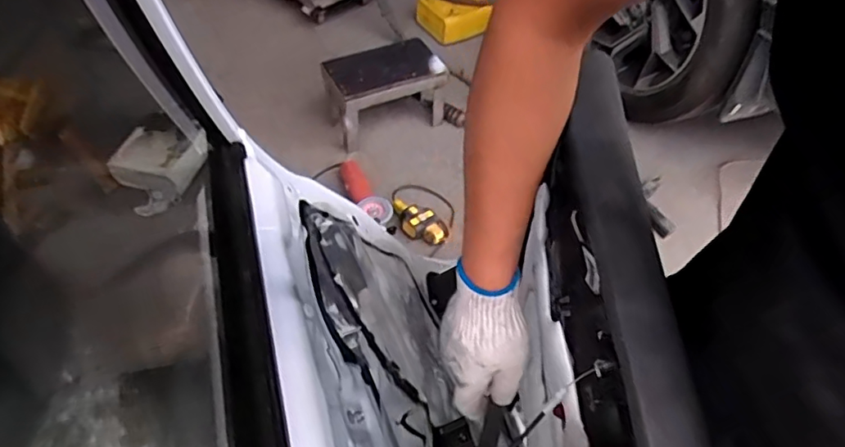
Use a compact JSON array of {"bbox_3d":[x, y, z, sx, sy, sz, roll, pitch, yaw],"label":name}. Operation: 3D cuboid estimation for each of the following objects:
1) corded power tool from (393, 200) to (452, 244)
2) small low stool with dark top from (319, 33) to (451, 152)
[{"bbox_3d":[-0.008,-0.007,1.484,0.104,0.040,0.180,-34,61,-27],"label":"corded power tool"},{"bbox_3d":[-0.109,-0.396,1.658,0.325,0.205,0.176,-20,56,-19],"label":"small low stool with dark top"}]

